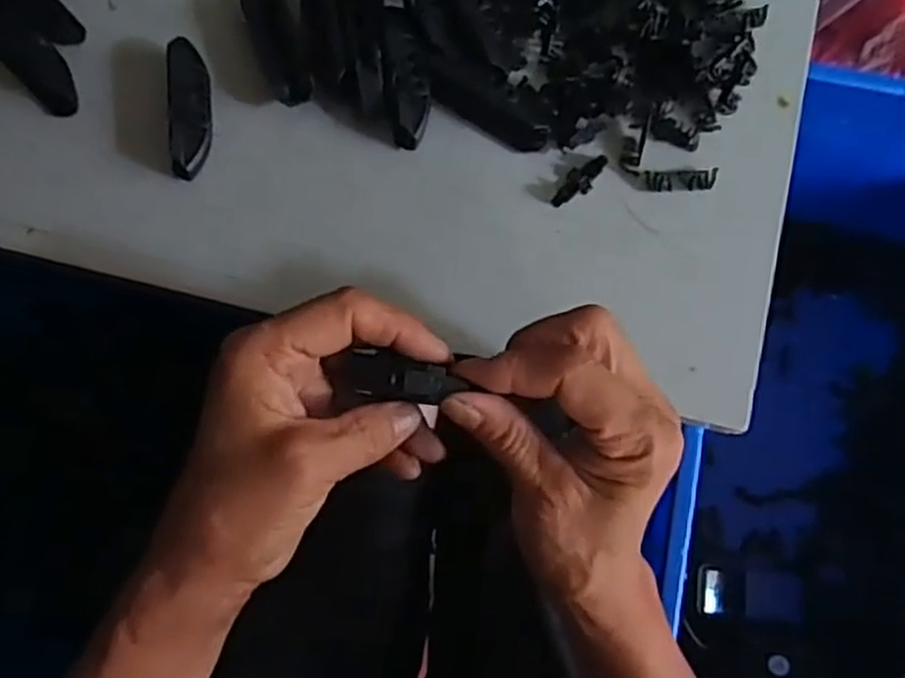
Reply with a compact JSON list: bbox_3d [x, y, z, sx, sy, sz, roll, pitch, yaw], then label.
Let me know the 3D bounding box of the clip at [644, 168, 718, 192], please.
[{"bbox_3d":[0.116,-0.081,0.380,0.036,0.004,0.010,-1,78,-1],"label":"clip"}]

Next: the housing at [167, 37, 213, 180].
[{"bbox_3d":[-0.131,-0.116,0.378,0.018,0.017,0.069,-4,78,-1],"label":"housing"}]

